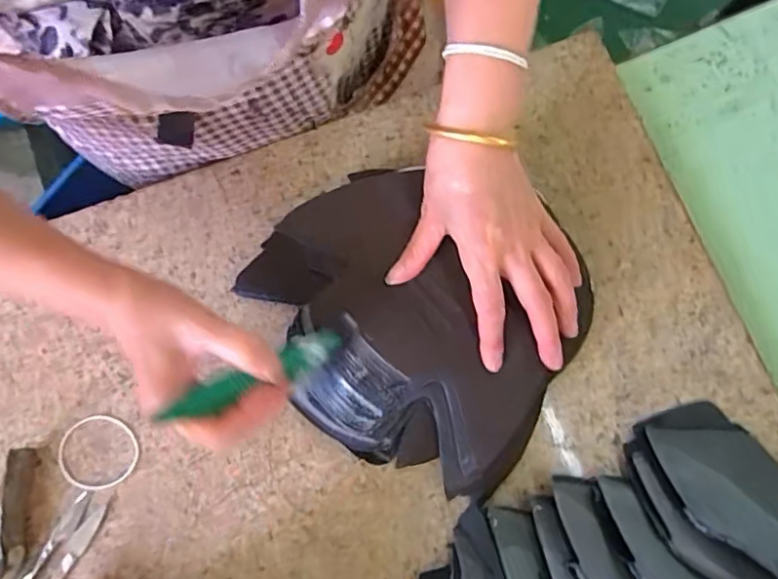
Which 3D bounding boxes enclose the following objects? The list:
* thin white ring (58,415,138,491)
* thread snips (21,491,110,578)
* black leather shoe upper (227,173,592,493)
[{"bbox_3d":[-0.213,0.120,0.423,0.060,0.006,0.053,-8,76,2],"label":"thin white ring"},{"bbox_3d":[-0.239,0.196,0.401,0.028,0.005,0.118,32,81,11],"label":"thread snips"},{"bbox_3d":[0.007,0.020,0.400,0.222,0.051,0.178,30,79,8],"label":"black leather shoe upper"}]

